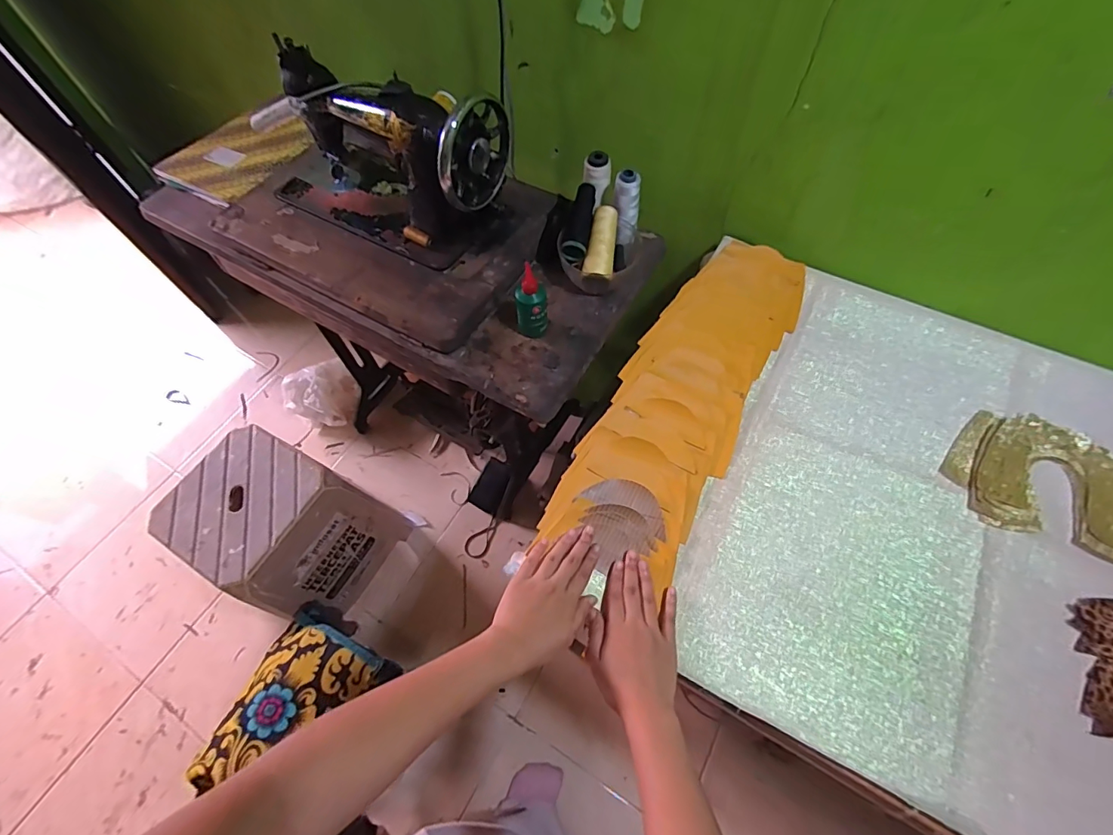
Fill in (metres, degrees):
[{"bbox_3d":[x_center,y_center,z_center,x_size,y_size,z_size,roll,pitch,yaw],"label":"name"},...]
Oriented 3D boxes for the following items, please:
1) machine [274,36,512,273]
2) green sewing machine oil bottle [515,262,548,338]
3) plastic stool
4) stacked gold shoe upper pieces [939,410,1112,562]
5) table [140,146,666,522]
[{"bbox_3d":[-0.282,-0.391,0.712,0.419,0.206,0.153,21,64,12],"label":"machine"},{"bbox_3d":[-0.035,-0.152,0.654,0.035,0.107,0.035,-40,68,-19],"label":"green sewing machine oil bottle"},{"bbox_3d":[-0.600,0.252,1.107,0.331,0.364,0.301,23,64,13],"label":"plastic stool"},{"bbox_3d":[0.560,0.070,0.549,0.196,0.020,0.147,19,63,11],"label":"stacked gold shoe upper pieces"},{"bbox_3d":[-0.283,-0.107,1.105,0.872,0.786,0.462,28,65,15],"label":"table"}]

